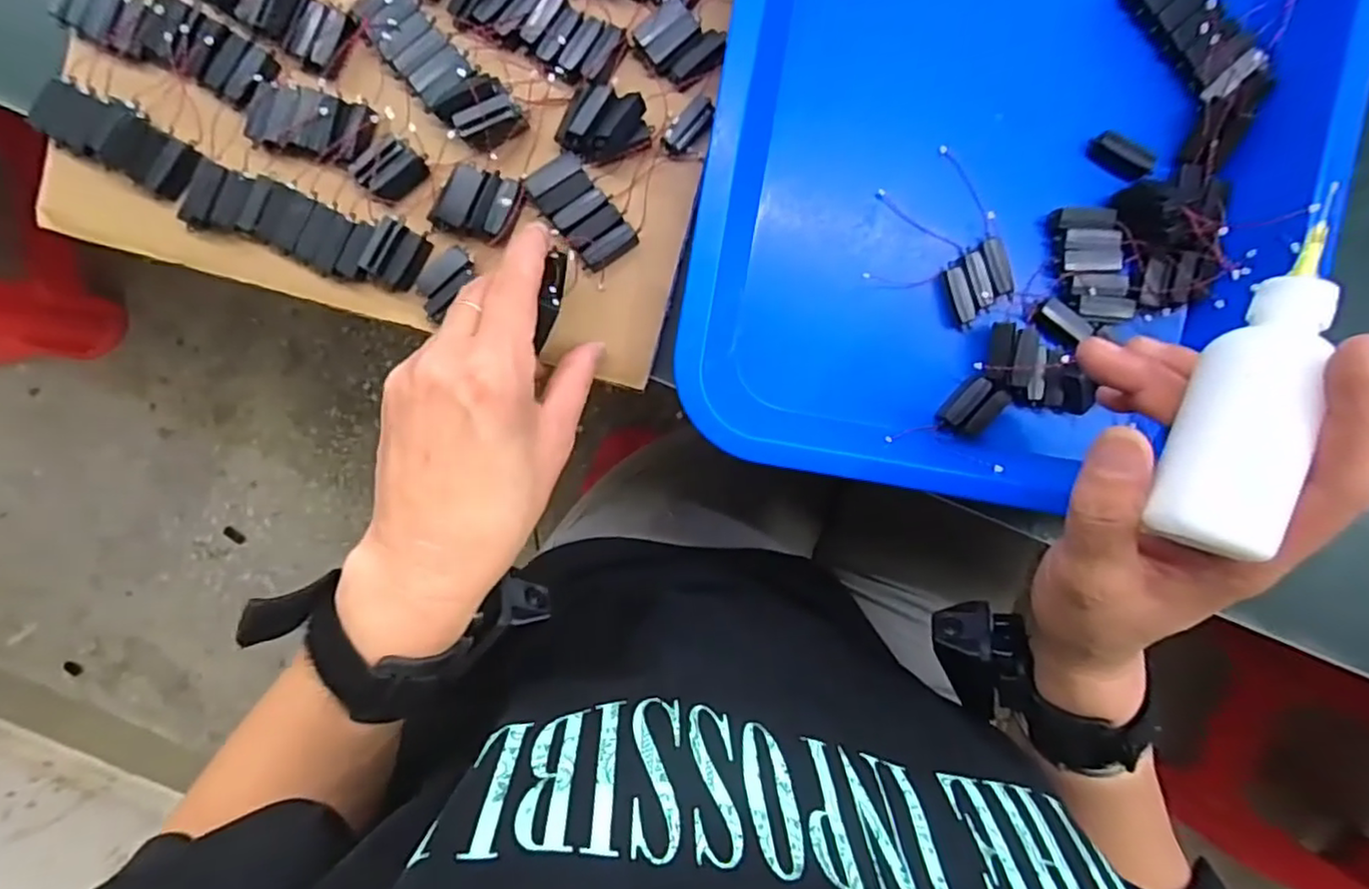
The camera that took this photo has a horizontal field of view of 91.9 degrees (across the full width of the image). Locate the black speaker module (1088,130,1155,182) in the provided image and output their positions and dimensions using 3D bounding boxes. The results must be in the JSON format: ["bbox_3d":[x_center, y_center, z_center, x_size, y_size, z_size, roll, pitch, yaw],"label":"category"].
[{"bbox_3d":[0.210,-0.138,0.318,0.029,0.012,0.012,36,92,-2],"label":"black speaker module"}]

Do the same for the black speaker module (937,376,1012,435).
[{"bbox_3d":[0.141,-0.017,0.324,0.020,0.010,0.030,39,92,-2],"label":"black speaker module"}]

